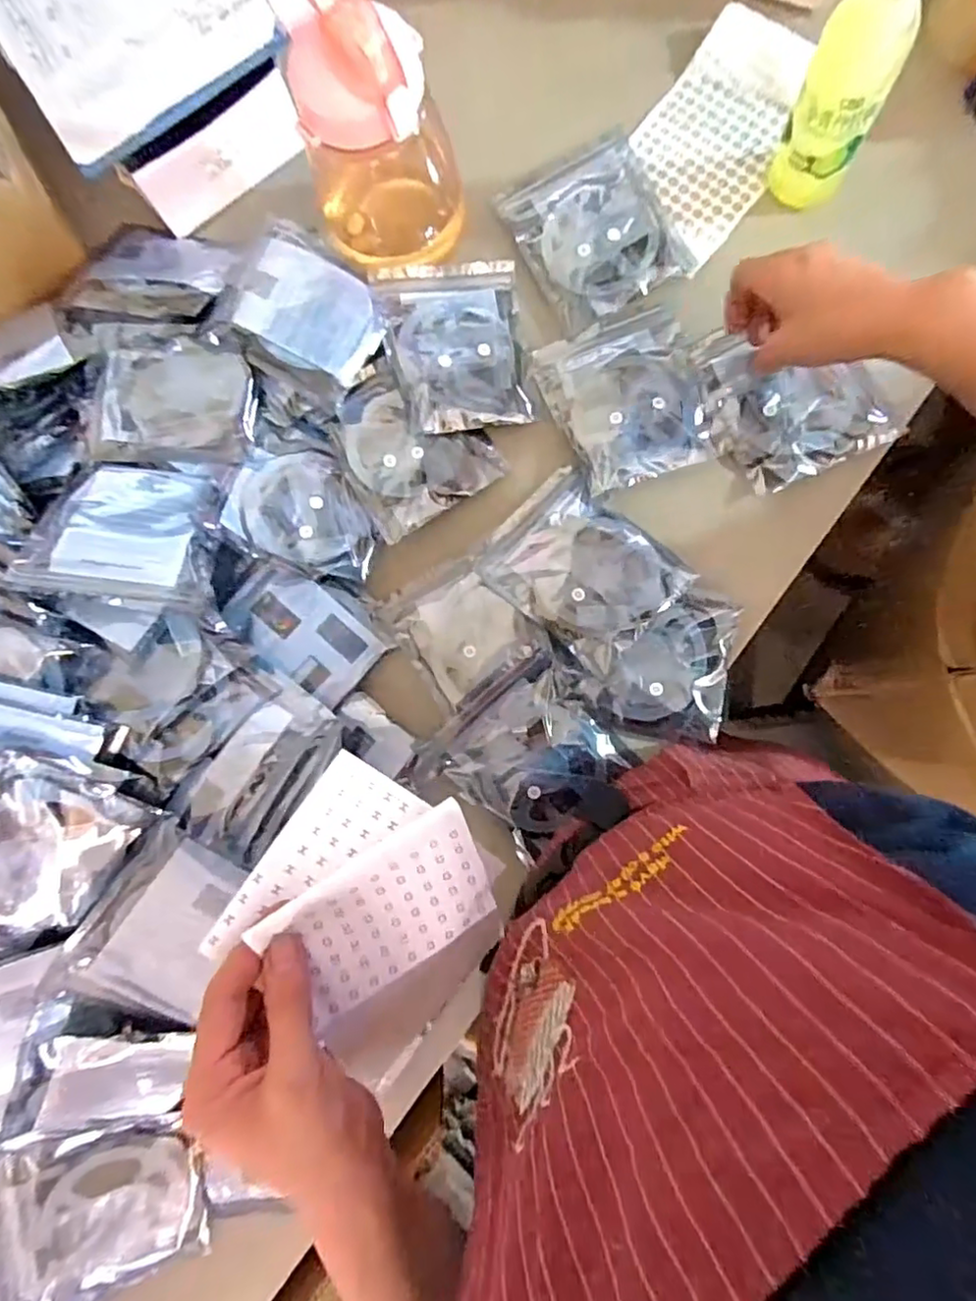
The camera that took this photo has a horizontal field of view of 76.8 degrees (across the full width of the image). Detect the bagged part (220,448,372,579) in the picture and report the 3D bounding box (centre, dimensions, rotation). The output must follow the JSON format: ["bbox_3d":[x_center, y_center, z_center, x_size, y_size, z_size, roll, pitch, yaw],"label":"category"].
[{"bbox_3d":[-0.154,-0.118,0.518,0.116,0.015,0.100,9,79,-10],"label":"bagged part"}]

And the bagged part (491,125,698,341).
[{"bbox_3d":[0.094,-0.371,0.541,0.130,0.016,0.154,-27,83,3],"label":"bagged part"}]

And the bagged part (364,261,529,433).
[{"bbox_3d":[-0.028,-0.263,0.527,0.112,0.025,0.147,-11,84,5],"label":"bagged part"}]

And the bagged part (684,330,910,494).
[{"bbox_3d":[0.244,-0.212,0.506,0.131,0.014,0.143,-24,83,3],"label":"bagged part"}]

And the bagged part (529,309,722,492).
[{"bbox_3d":[0.119,-0.214,0.518,0.121,0.014,0.145,-21,83,4],"label":"bagged part"}]

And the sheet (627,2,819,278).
[{"bbox_3d":[0.202,-0.455,0.541,0.128,0.014,0.205,39,92,9],"label":"sheet"}]

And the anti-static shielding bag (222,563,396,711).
[{"bbox_3d":[-0.152,-0.020,0.517,0.124,0.028,0.084,36,89,8],"label":"anti-static shielding bag"}]

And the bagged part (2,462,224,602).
[{"bbox_3d":[-0.271,-0.095,0.473,0.124,0.019,0.130,6,57,-10],"label":"bagged part"}]

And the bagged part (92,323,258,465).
[{"bbox_3d":[-0.264,-0.217,0.520,0.129,0.020,0.120,0,85,6],"label":"bagged part"}]

